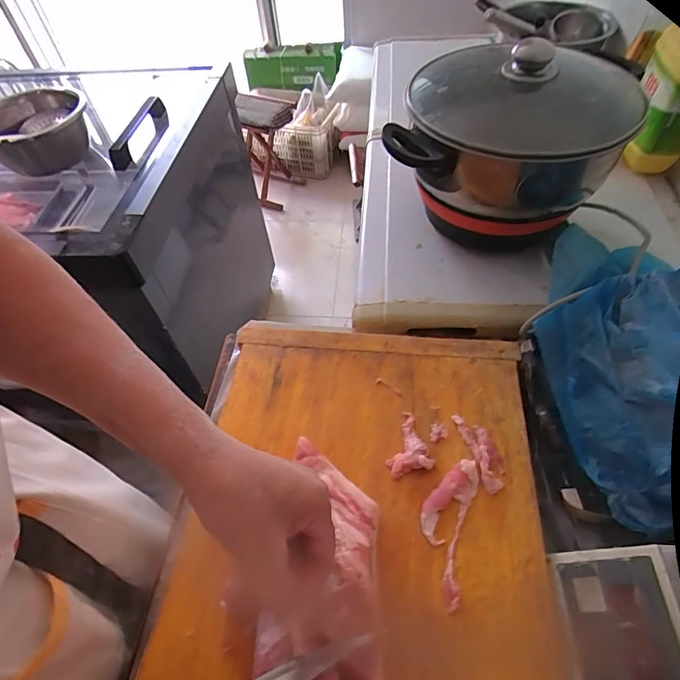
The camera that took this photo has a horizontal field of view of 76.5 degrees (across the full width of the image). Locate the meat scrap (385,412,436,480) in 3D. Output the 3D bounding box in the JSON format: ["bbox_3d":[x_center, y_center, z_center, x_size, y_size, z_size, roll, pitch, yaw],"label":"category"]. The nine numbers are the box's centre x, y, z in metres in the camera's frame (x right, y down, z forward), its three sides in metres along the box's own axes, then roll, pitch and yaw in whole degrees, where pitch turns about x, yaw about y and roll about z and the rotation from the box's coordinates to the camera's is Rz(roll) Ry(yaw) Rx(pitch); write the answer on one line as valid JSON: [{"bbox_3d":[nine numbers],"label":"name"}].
[{"bbox_3d":[0.069,0.113,0.470,0.050,0.013,0.068,-18,54,-9],"label":"meat scrap"}]

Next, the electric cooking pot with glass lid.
[{"bbox_3d":[0.215,-0.234,0.581,0.270,0.238,0.227,13,55,13],"label":"electric cooking pot with glass lid"}]

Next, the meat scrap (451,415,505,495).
[{"bbox_3d":[0.153,0.118,0.462,0.031,0.006,0.087,-14,54,-7],"label":"meat scrap"}]

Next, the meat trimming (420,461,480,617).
[{"bbox_3d":[0.103,0.178,0.418,0.046,0.016,0.133,14,56,14],"label":"meat trimming"}]

